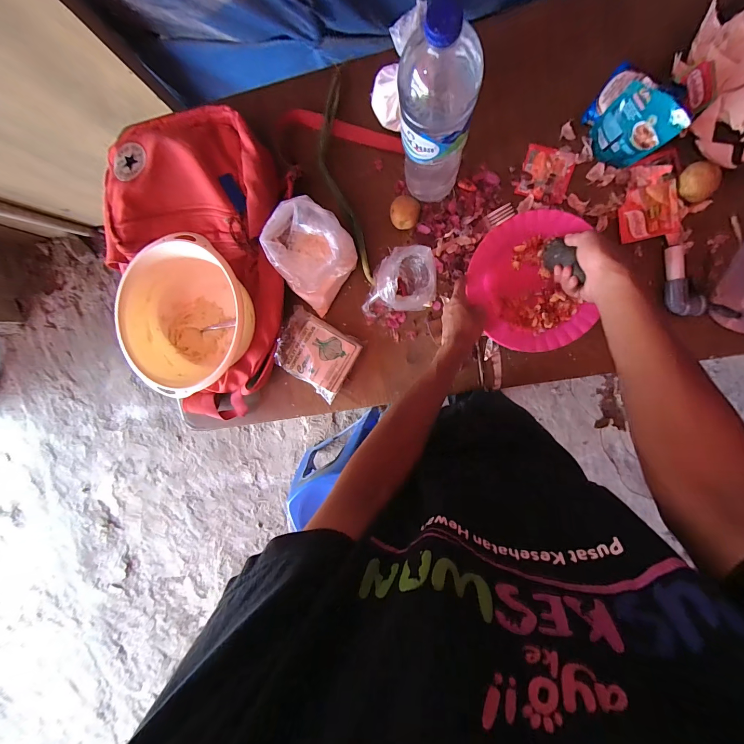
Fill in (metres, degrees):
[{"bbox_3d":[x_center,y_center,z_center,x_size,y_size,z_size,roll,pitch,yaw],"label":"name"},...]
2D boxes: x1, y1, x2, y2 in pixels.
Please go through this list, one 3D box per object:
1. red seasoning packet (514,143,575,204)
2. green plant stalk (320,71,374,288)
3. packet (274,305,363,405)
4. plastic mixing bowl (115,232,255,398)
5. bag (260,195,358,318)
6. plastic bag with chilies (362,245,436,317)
[{"bbox_3d":[0.292,-0.331,0.562,0.079,0.004,0.083,18,98,4],"label":"red seasoning packet"},{"bbox_3d":[-0.054,-0.331,0.586,0.056,0.023,0.349,-9,95,7],"label":"green plant stalk"},{"bbox_3d":[-0.108,-0.031,0.627,0.143,0.058,0.130,30,99,2],"label":"packet"},{"bbox_3d":[-0.316,-0.096,0.594,0.236,0.134,0.240,1,96,6],"label":"plastic mixing bowl"},{"bbox_3d":[-0.107,-0.196,0.565,0.129,0.115,0.140,39,99,1],"label":"bag"},{"bbox_3d":[0.046,-0.149,0.564,0.118,0.106,0.111,5,97,6],"label":"plastic bag with chilies"}]

